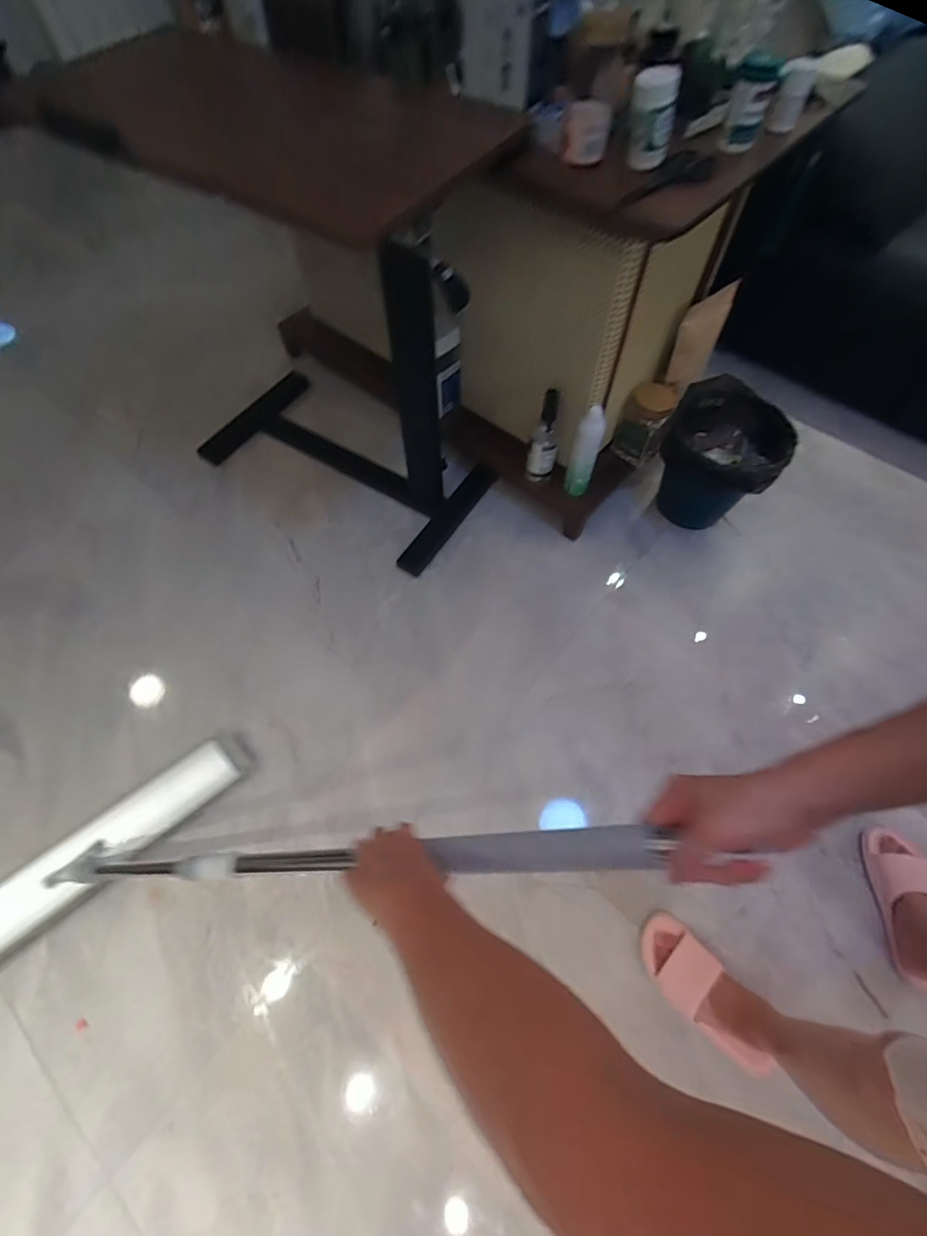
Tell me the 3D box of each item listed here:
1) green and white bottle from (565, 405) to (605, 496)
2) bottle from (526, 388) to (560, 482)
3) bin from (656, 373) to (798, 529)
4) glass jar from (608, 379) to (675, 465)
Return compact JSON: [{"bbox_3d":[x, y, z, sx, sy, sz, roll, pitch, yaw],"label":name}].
[{"bbox_3d":[0.278,-0.380,1.138,0.067,0.220,0.049,19,64,10],"label":"green and white bottle"},{"bbox_3d":[0.188,-0.425,1.163,0.073,0.220,0.072,13,63,7],"label":"bottle"},{"bbox_3d":[0.613,-0.366,1.233,0.269,0.283,0.288,28,68,15],"label":"bin"},{"bbox_3d":[0.445,-0.484,1.227,0.117,0.184,0.107,19,64,10],"label":"glass jar"}]

